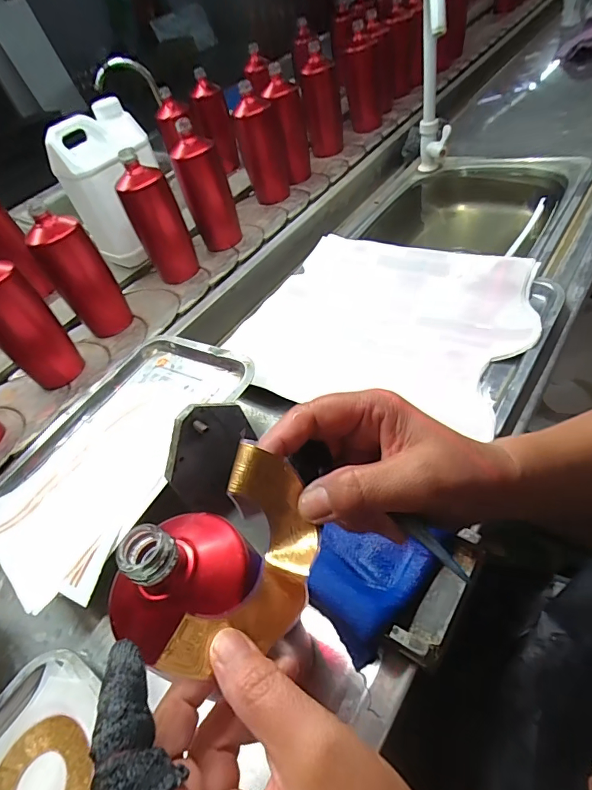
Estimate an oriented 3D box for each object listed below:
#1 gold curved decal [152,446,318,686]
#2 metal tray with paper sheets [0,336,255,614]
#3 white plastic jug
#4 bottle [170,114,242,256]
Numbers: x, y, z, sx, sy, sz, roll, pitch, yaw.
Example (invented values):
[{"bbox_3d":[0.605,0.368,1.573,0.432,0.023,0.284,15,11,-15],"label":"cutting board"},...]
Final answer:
[{"bbox_3d":[-0.019,0.075,0.195,0.046,0.028,0.094,25,77,-21],"label":"gold curved decal"},{"bbox_3d":[-0.199,0.053,0.487,0.200,0.052,0.309,20,56,20],"label":"metal tray with paper sheets"},{"bbox_3d":[-0.300,-0.357,0.771,0.137,0.231,0.139,22,56,21],"label":"white plastic jug"},{"bbox_3d":[-0.159,-0.369,0.774,0.078,0.192,0.058,30,59,26],"label":"bottle"}]

